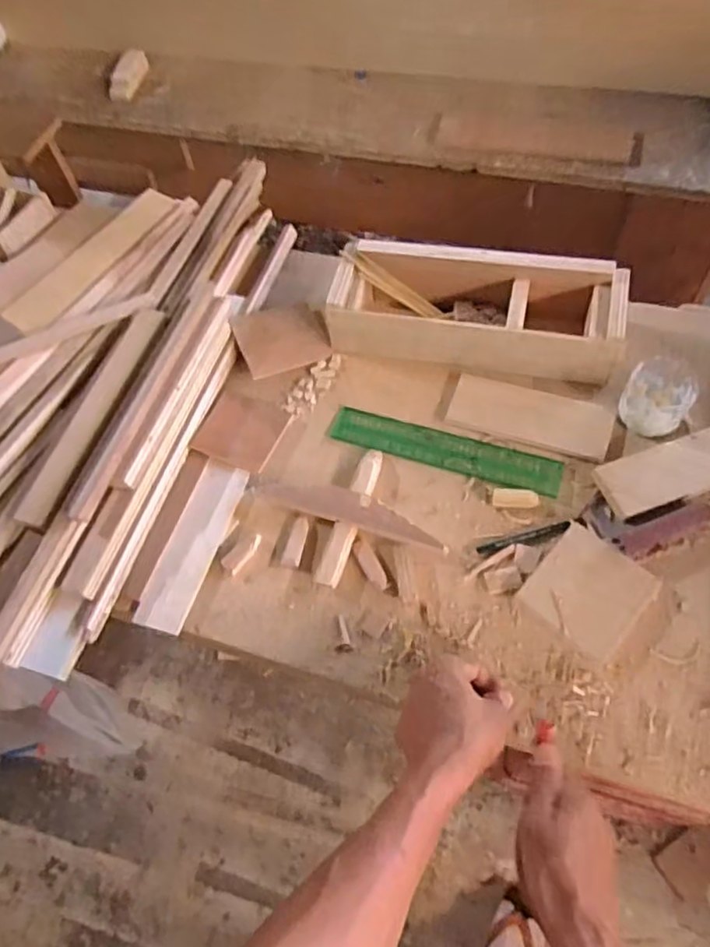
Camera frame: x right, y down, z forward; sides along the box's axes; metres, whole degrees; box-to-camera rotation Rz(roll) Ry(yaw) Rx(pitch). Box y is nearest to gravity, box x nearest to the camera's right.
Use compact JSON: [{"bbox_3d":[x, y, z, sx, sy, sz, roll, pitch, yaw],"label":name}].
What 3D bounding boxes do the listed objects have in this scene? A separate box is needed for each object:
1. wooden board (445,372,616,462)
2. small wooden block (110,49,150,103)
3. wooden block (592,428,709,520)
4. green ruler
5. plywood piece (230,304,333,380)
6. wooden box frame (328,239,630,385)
[{"bbox_3d":[0.191,-0.064,0.687,0.170,0.008,0.069,16,64,15],"label":"wooden board"},{"bbox_3d":[-0.381,-0.669,1.057,0.040,0.028,0.112,5,62,9],"label":"small wooden block"},{"bbox_3d":[0.317,-0.001,0.636,0.139,0.016,0.062,-19,61,-4],"label":"wooden block"},{"bbox_3d":[0.097,-0.025,0.681,0.247,0.007,0.046,16,66,13],"label":"green ruler"},{"bbox_3d":[-0.090,-0.165,0.761,0.101,0.005,0.093,-19,65,-18],"label":"plywood piece"},{"bbox_3d":[0.136,-0.187,0.720,0.316,0.076,0.124,10,63,12],"label":"wooden box frame"}]

